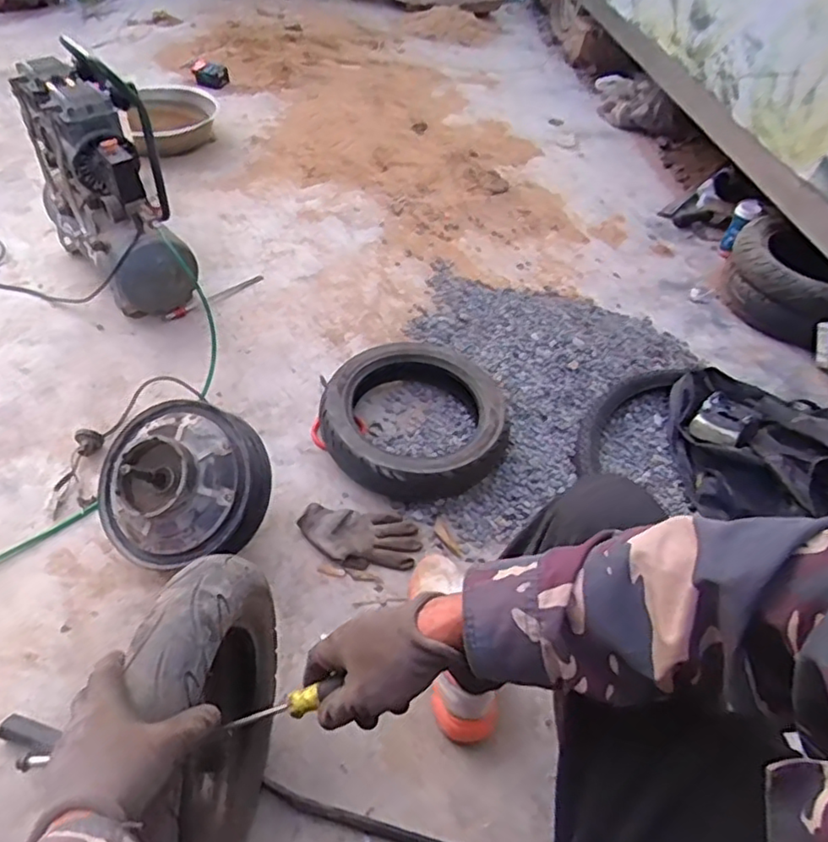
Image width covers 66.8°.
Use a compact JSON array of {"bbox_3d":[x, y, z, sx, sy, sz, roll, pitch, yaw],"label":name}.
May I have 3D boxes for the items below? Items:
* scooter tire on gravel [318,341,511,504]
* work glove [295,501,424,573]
[{"bbox_3d":[0.001,-0.001,1.223,0.343,0.102,0.330,7,47,-7],"label":"scooter tire on gravel"},{"bbox_3d":[-0.099,0.203,1.099,0.207,0.028,0.108,10,47,-3],"label":"work glove"}]

